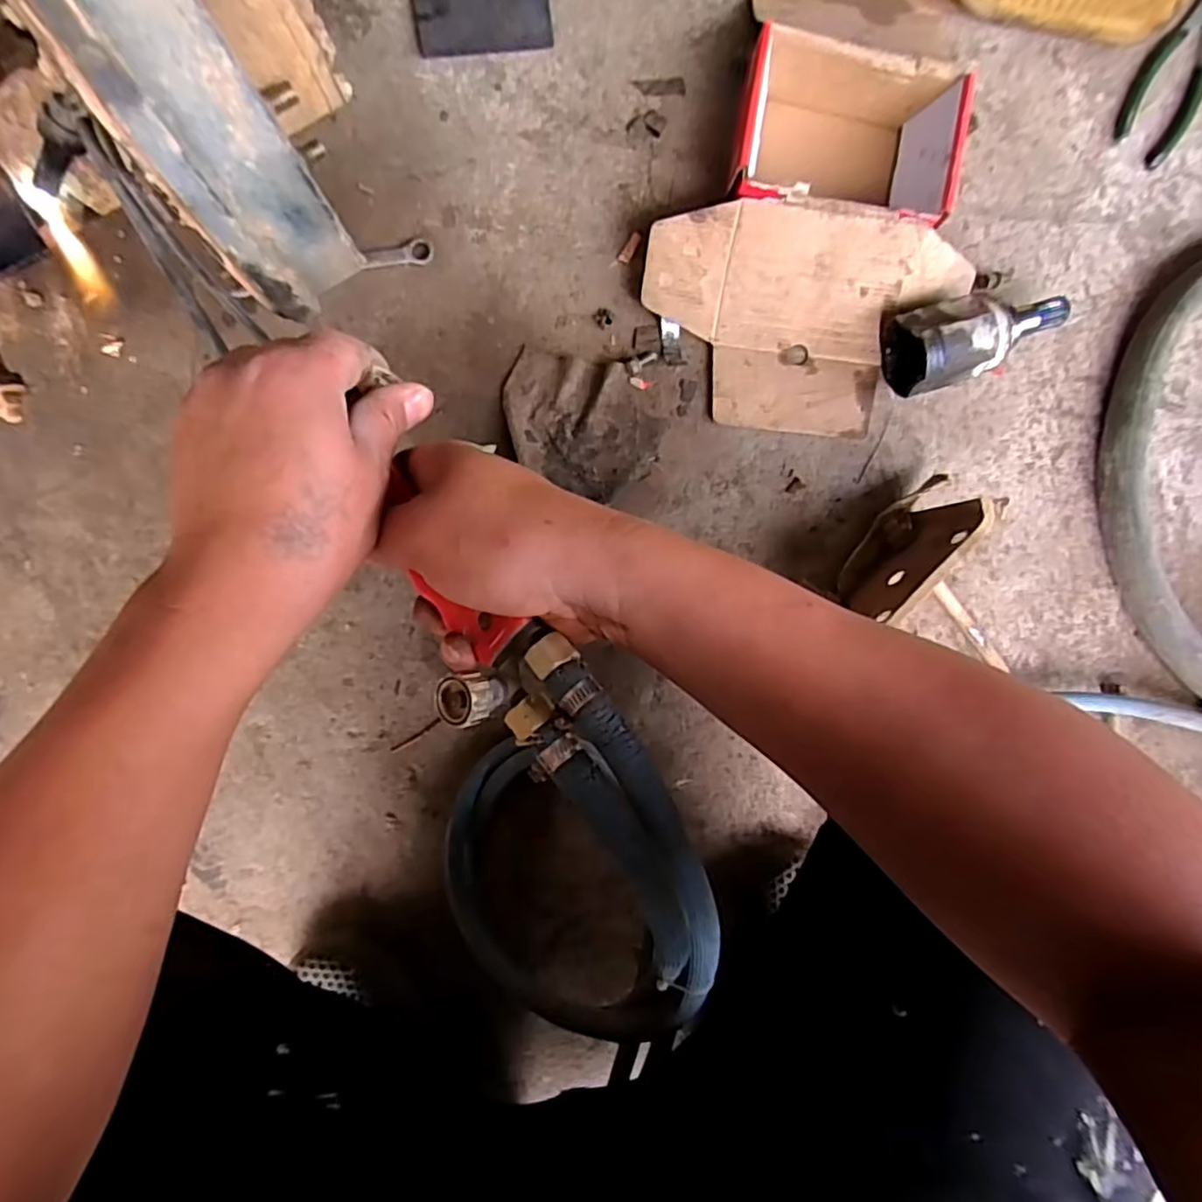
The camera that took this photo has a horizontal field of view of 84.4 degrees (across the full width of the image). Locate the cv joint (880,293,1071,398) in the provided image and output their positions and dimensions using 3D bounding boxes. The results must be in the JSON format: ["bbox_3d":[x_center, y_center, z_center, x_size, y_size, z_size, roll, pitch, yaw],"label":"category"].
[{"bbox_3d":[0.347,-0.247,0.615,0.158,0.070,0.072,-17,92,-3],"label":"cv joint"}]

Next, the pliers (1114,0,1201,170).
[{"bbox_3d":[0.577,-0.542,0.645,0.066,0.019,0.226,26,91,-5],"label":"pliers"}]

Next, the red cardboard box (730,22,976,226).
[{"bbox_3d":[0.215,-0.407,0.595,0.186,0.079,0.141,11,90,-3],"label":"red cardboard box"}]

